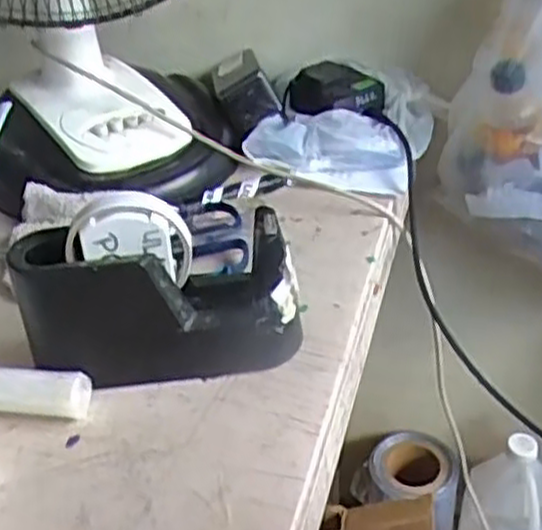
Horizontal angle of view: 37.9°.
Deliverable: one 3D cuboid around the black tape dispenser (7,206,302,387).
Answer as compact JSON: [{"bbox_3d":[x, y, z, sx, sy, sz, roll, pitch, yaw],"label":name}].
[{"bbox_3d":[-0.076,0.022,0.546,0.185,0.097,0.062,-5,35,1],"label":"black tape dispenser"}]

